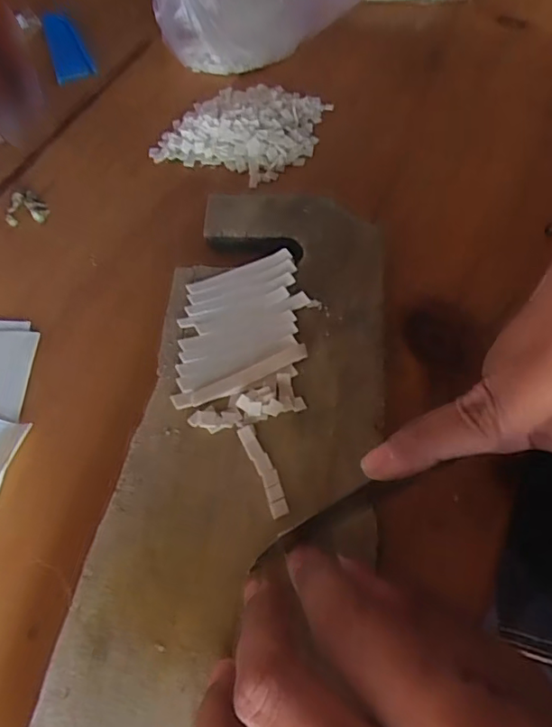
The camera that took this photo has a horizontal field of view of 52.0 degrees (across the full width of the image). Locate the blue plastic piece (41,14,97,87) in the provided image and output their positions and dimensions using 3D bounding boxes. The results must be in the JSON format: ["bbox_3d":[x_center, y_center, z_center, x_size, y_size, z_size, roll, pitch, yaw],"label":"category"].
[{"bbox_3d":[-0.150,-0.227,0.405,0.025,0.010,0.085,-20,59,-10],"label":"blue plastic piece"}]

